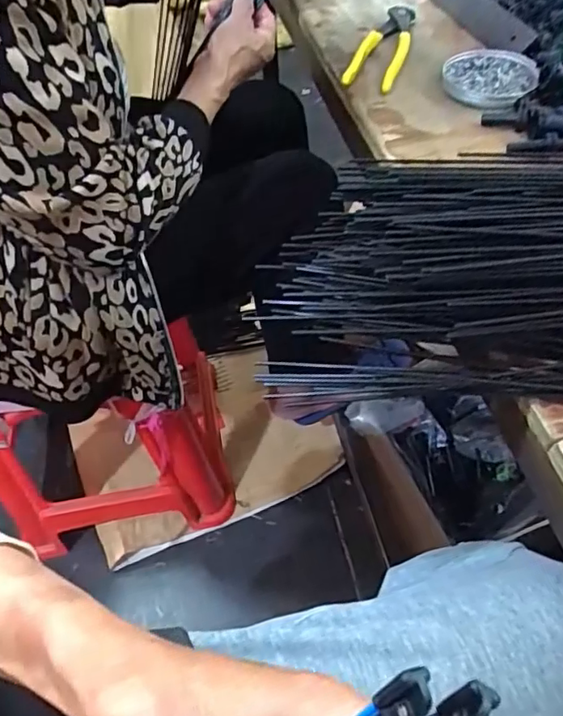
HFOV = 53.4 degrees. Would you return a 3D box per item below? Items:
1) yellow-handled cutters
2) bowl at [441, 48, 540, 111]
[{"bbox_3d":[0.112,-0.334,0.599,0.050,0.013,0.170,16,56,14],"label":"yellow-handled cutters"},{"bbox_3d":[0.202,-0.273,0.547,0.087,0.016,0.089,-1,54,1],"label":"bowl"}]

